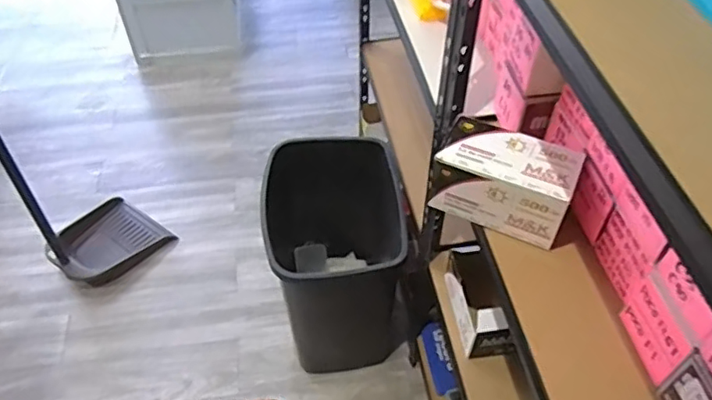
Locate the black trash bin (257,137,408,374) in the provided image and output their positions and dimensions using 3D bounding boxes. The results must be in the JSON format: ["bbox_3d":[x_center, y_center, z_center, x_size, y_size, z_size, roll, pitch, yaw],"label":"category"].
[{"bbox_3d":[-0.054,0.145,1.498,0.328,0.485,0.409,-2,50,-2],"label":"black trash bin"}]

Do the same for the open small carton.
[{"bbox_3d":[0.208,0.173,1.043,0.072,0.104,0.205,-13,51,-10],"label":"open small carton"}]

